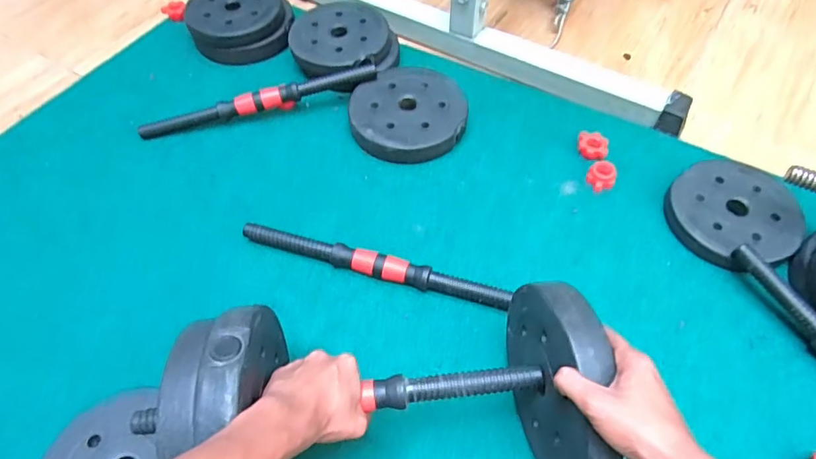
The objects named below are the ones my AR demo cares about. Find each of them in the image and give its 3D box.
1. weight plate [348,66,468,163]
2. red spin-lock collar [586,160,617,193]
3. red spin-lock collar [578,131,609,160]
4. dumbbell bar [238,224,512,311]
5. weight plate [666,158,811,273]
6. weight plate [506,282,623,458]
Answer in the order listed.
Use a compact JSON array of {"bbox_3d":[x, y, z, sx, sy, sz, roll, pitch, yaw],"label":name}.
[{"bbox_3d":[0.001,-0.195,0.848,0.188,0.048,0.203,-1,55,1],"label":"weight plate"},{"bbox_3d":[0.290,-0.081,0.770,0.041,0.027,0.038,-1,55,1],"label":"red spin-lock collar"},{"bbox_3d":[0.289,-0.133,0.804,0.046,0.022,0.042,-1,55,1],"label":"red spin-lock collar"},{"bbox_3d":[-0.048,0.049,0.683,0.365,0.038,0.028,14,57,11],"label":"dumbbell bar"},{"bbox_3d":[0.458,-0.021,0.720,0.170,0.042,0.162,-1,55,1],"label":"weight plate"},{"bbox_3d":[0.144,0.147,0.496,0.048,0.170,0.184,-5,54,-1],"label":"weight plate"}]

